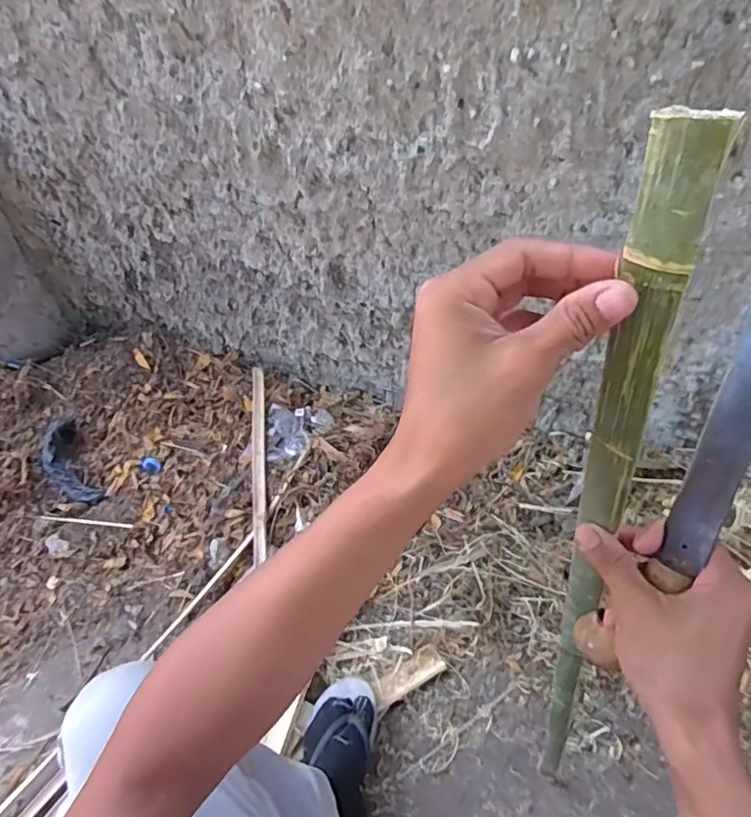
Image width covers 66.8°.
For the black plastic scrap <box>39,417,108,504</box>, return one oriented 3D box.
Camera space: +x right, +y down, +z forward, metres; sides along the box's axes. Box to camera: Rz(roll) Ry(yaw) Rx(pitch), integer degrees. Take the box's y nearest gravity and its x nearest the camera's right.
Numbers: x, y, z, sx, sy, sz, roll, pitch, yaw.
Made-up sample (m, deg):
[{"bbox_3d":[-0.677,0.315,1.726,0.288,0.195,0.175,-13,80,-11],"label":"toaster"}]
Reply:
[{"bbox_3d":[-0.626,0.114,1.154,0.085,0.026,0.207,-28,74,-20],"label":"black plastic scrap"}]

